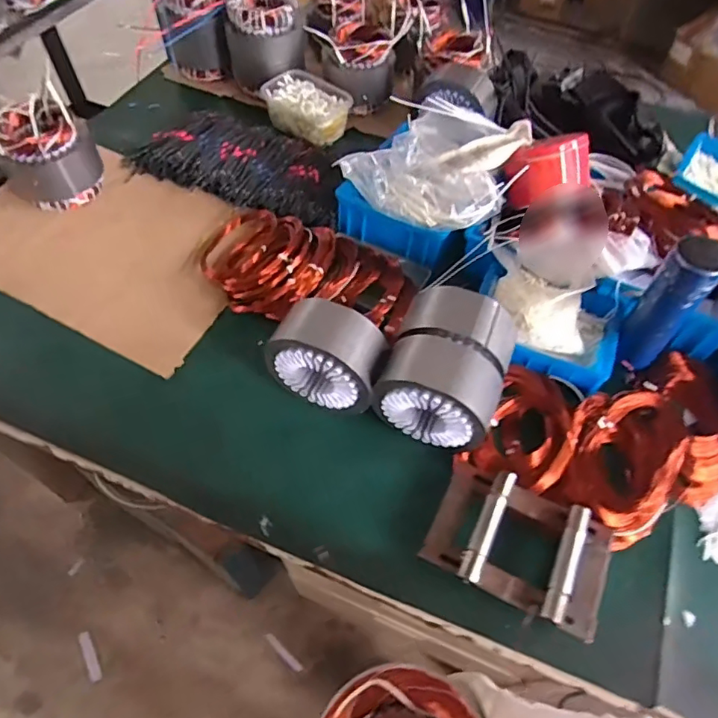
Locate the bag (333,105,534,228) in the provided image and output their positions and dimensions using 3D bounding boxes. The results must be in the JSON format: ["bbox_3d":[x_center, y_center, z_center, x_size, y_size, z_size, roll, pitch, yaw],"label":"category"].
[{"bbox_3d":[0.124,-0.316,0.839,0.246,0.071,0.235,22,59,12],"label":"bag"}]

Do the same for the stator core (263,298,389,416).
[{"bbox_3d":[-0.041,-0.005,0.697,0.146,0.125,0.088,23,60,13],"label":"stator core"}]

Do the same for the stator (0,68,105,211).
[{"bbox_3d":[-0.536,-0.356,0.903,0.123,0.176,0.130,1,57,-1],"label":"stator"}]

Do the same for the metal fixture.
[{"bbox_3d":[0.189,0.218,0.628,0.196,0.055,0.136,23,59,13],"label":"metal fixture"}]

